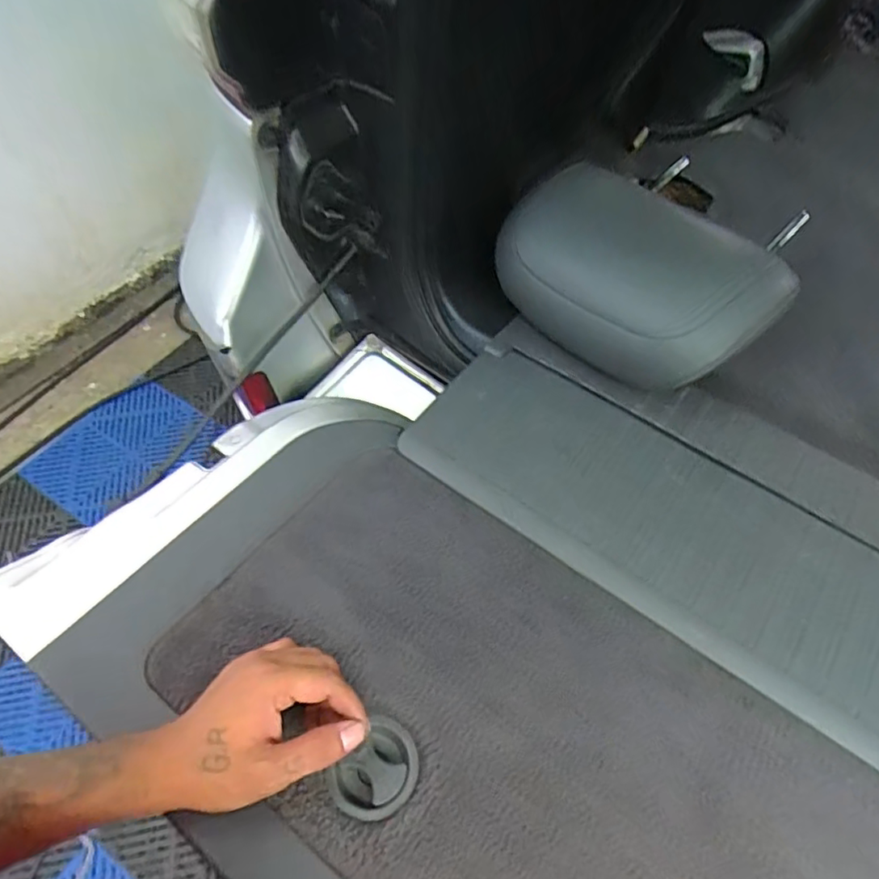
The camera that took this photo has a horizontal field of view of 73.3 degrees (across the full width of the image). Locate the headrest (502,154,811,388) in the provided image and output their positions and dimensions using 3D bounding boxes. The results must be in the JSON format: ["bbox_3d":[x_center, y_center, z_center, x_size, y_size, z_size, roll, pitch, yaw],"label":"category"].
[{"bbox_3d":[0.182,-0.150,0.581,0.166,0.110,0.254,-38,64,-26],"label":"headrest"}]

